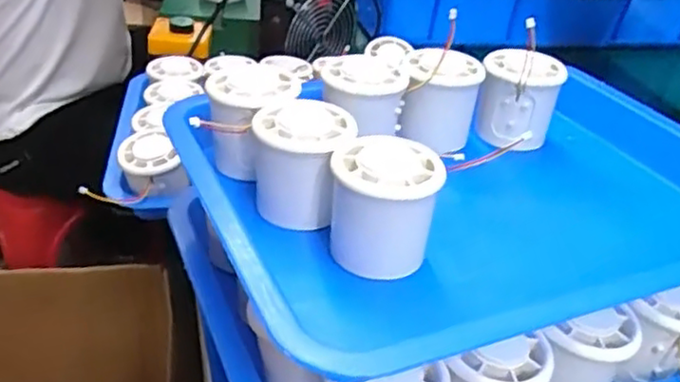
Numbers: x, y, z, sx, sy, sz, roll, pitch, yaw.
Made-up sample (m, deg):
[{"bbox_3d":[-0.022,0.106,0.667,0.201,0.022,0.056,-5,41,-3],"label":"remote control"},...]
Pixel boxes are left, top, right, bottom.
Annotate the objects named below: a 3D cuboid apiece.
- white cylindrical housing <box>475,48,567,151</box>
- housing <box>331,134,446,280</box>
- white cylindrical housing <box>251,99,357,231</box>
[{"bbox_3d":[0.128,-0.067,0.492,0.057,0.063,0.052,12,33,8],"label":"white cylindrical housing"},{"bbox_3d":[0.023,0.007,0.363,0.053,0.060,0.053,5,33,-3],"label":"housing"},{"bbox_3d":[-0.022,-0.016,0.393,0.052,0.058,0.053,5,33,-3],"label":"white cylindrical housing"}]

